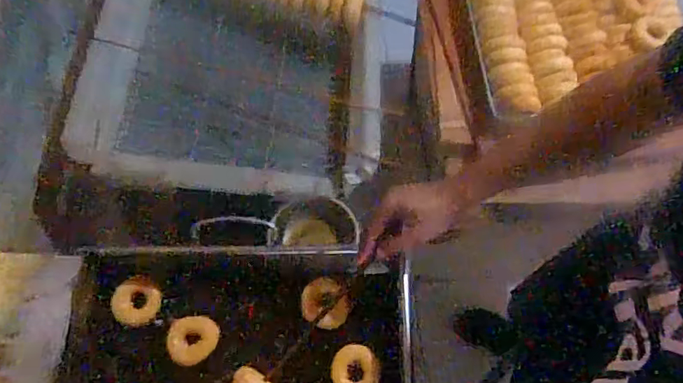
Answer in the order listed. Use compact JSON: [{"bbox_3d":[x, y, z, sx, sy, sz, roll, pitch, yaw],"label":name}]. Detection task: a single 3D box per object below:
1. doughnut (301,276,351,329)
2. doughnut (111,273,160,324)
[{"bbox_3d":[-0.022,0.163,0.780,0.072,0.029,0.066,0,65,1],"label":"doughnut"},{"bbox_3d":[-0.312,0.166,0.809,0.066,0.024,0.072,0,65,1],"label":"doughnut"}]

